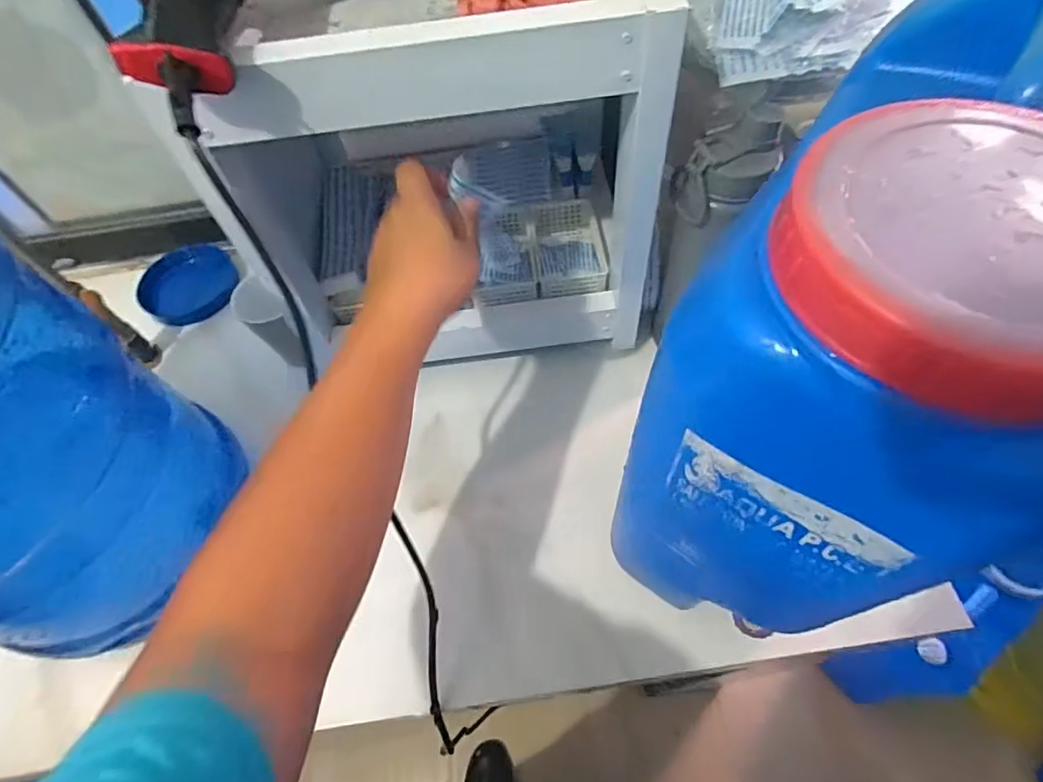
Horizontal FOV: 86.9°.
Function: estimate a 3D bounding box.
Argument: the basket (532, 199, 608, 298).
[{"bbox_3d":[0.055,-0.160,0.633,0.076,0.033,0.132,-4,59,2],"label":"basket"}]

